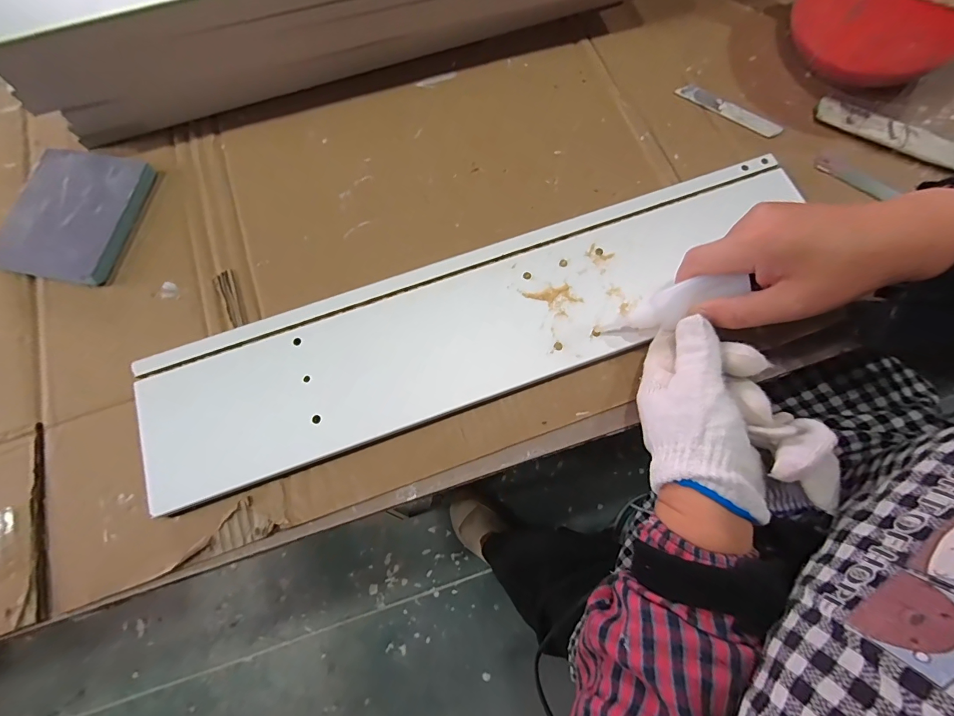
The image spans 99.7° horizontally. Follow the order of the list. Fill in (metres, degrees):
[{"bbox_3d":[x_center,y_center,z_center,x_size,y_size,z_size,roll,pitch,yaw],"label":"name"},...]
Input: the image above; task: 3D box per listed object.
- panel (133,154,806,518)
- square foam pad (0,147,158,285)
[{"bbox_3d":[0.009,-0.029,0.318,0.525,0.020,0.114,-20,74,-4],"label":"panel"},{"bbox_3d":[-0.353,-0.126,0.354,0.100,0.016,0.120,11,74,5],"label":"square foam pad"}]

